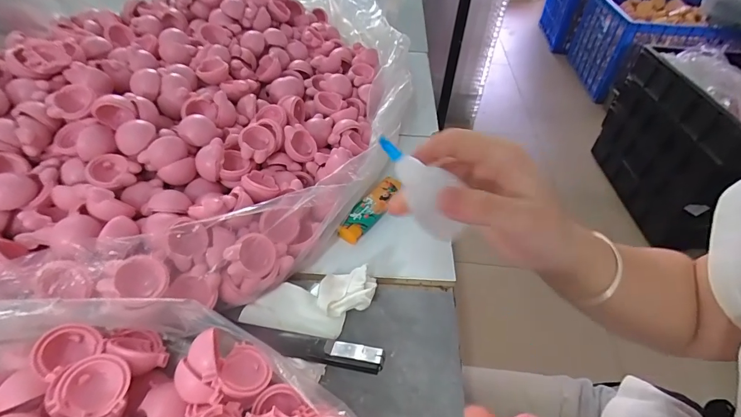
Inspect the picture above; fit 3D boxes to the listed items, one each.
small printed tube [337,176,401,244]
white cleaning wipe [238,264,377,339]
[{"bbox_3d":[0.001,-0.001,0.324,0.022,0.014,0.074,26,49,21],"label":"small printed tube"},{"bbox_3d":[-0.042,0.061,0.258,0.089,0.022,0.044,-1,45,-5],"label":"white cleaning wipe"}]

